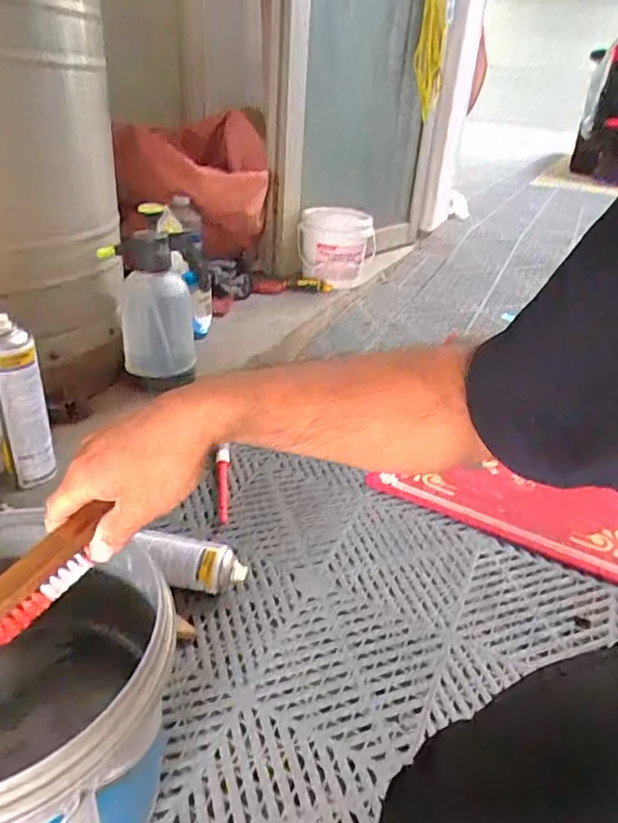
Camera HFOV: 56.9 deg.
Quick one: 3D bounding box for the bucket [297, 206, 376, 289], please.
[{"bbox_3d":[0.075,-0.472,1.602,0.211,0.177,0.221,4,30,-2],"label":"bucket"}]

